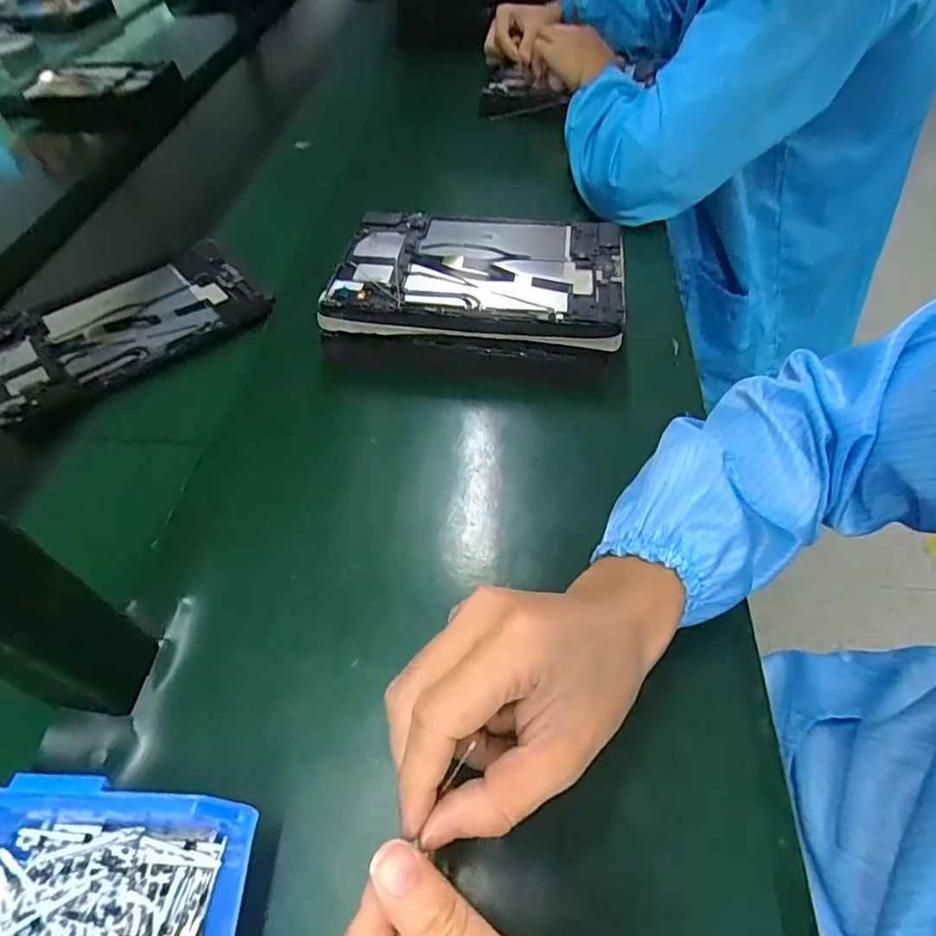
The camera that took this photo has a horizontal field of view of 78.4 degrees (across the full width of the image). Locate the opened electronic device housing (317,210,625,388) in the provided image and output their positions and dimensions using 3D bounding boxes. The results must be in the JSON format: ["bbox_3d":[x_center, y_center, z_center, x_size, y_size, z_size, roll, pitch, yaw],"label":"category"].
[{"bbox_3d":[0.008,-0.155,0.513,0.241,0.064,0.156,5,52,5],"label":"opened electronic device housing"}]

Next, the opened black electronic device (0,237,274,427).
[{"bbox_3d":[-0.324,-0.138,0.542,0.241,0.011,0.151,-30,58,-21],"label":"opened black electronic device"}]

